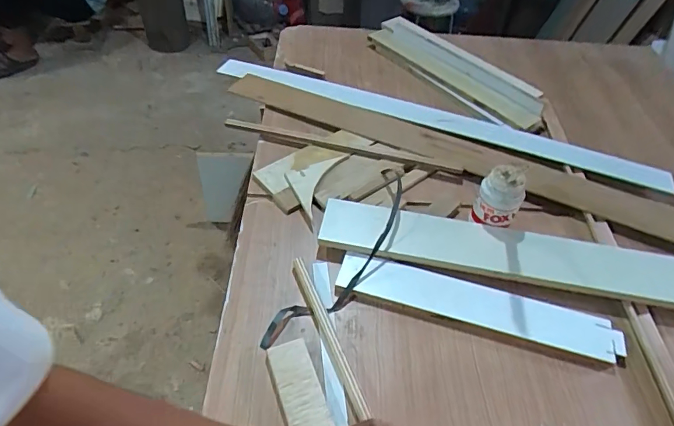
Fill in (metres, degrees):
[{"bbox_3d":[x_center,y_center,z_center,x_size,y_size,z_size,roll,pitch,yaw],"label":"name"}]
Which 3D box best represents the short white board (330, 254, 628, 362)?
[{"bbox_3d":[0.233,0.157,0.779,0.465,0.023,0.082,14,48,9],"label":"short white board"}]

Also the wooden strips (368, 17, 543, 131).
[{"bbox_3d":[0.308,-0.406,1.273,0.189,0.044,0.584,-33,57,-29],"label":"wooden strips"}]

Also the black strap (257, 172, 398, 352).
[{"bbox_3d":[0.025,0.081,0.807,0.079,0.071,0.417,33,53,25],"label":"black strap"}]

